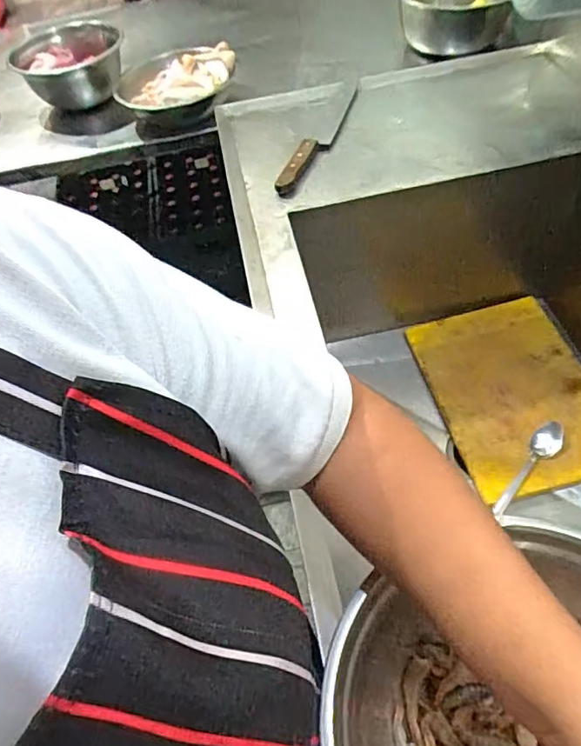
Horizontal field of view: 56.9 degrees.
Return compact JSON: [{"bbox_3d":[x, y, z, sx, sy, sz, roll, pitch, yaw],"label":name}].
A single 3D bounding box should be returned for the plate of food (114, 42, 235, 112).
[{"bbox_3d":[-0.220,-0.573,1.021,0.220,0.053,0.207,-2,53,3],"label":"plate of food"}]

